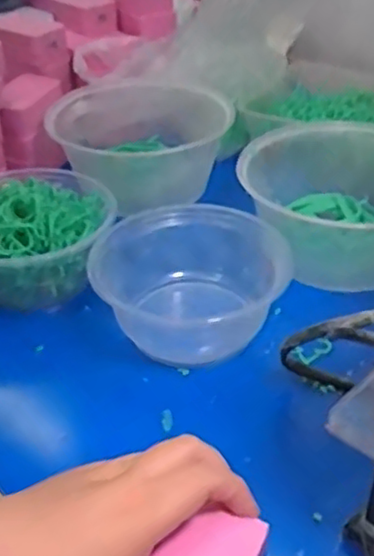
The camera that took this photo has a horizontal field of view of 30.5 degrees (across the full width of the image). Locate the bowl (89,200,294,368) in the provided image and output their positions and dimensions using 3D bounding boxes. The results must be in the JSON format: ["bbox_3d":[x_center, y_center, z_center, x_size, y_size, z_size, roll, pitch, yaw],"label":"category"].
[{"bbox_3d":[0.005,0.003,0.496,0.138,0.062,0.117,0,36,3],"label":"bowl"}]

